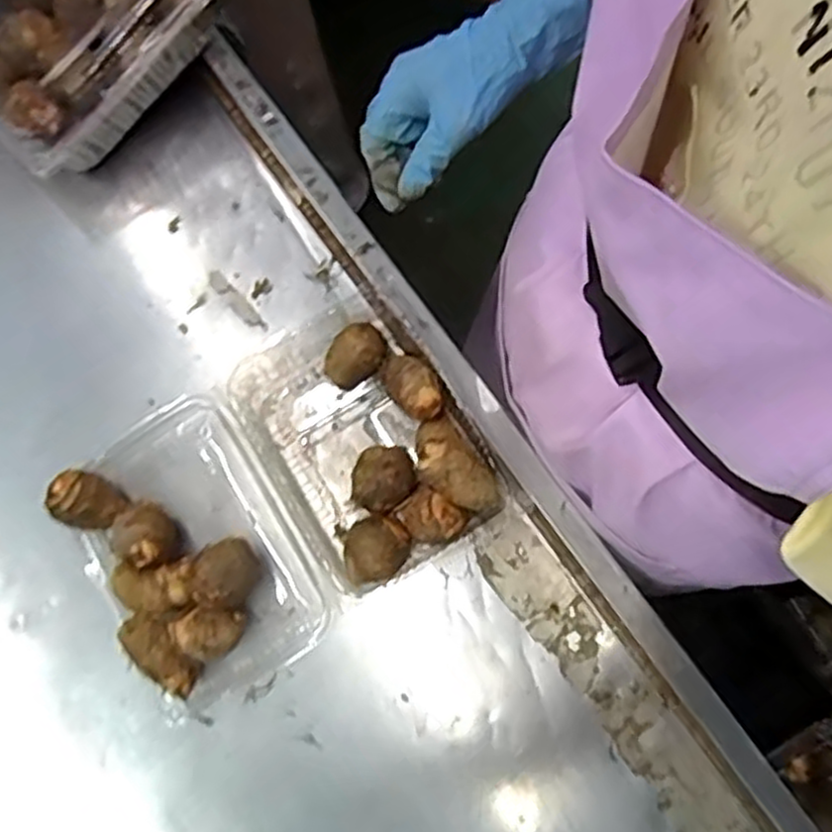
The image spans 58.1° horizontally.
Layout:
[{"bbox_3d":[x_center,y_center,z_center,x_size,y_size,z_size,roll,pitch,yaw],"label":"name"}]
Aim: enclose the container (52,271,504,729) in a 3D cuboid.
[{"bbox_3d":[-0.087,0.051,0.473,0.251,0.059,0.179,-34,81,-8],"label":"container"}]

